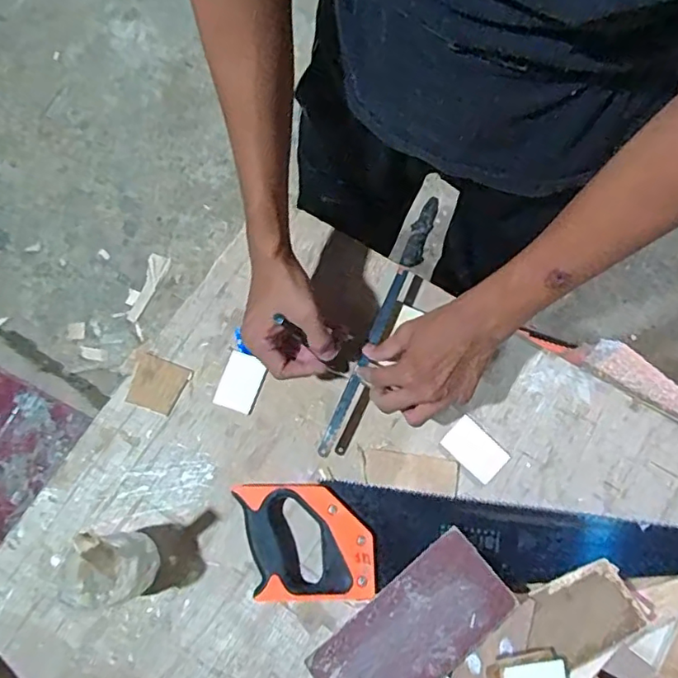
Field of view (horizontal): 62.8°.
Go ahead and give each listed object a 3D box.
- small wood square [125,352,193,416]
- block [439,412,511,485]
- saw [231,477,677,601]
[{"bbox_3d":[-0.210,0.052,0.638,0.061,0.008,0.058,21,77,6],"label":"small wood square"},{"bbox_3d":[0.149,0.121,0.609,0.066,0.008,0.043,43,80,10],"label":"block"},{"bbox_3d":[0.158,0.210,0.576,0.512,0.025,0.112,1,76,1],"label":"saw"}]

